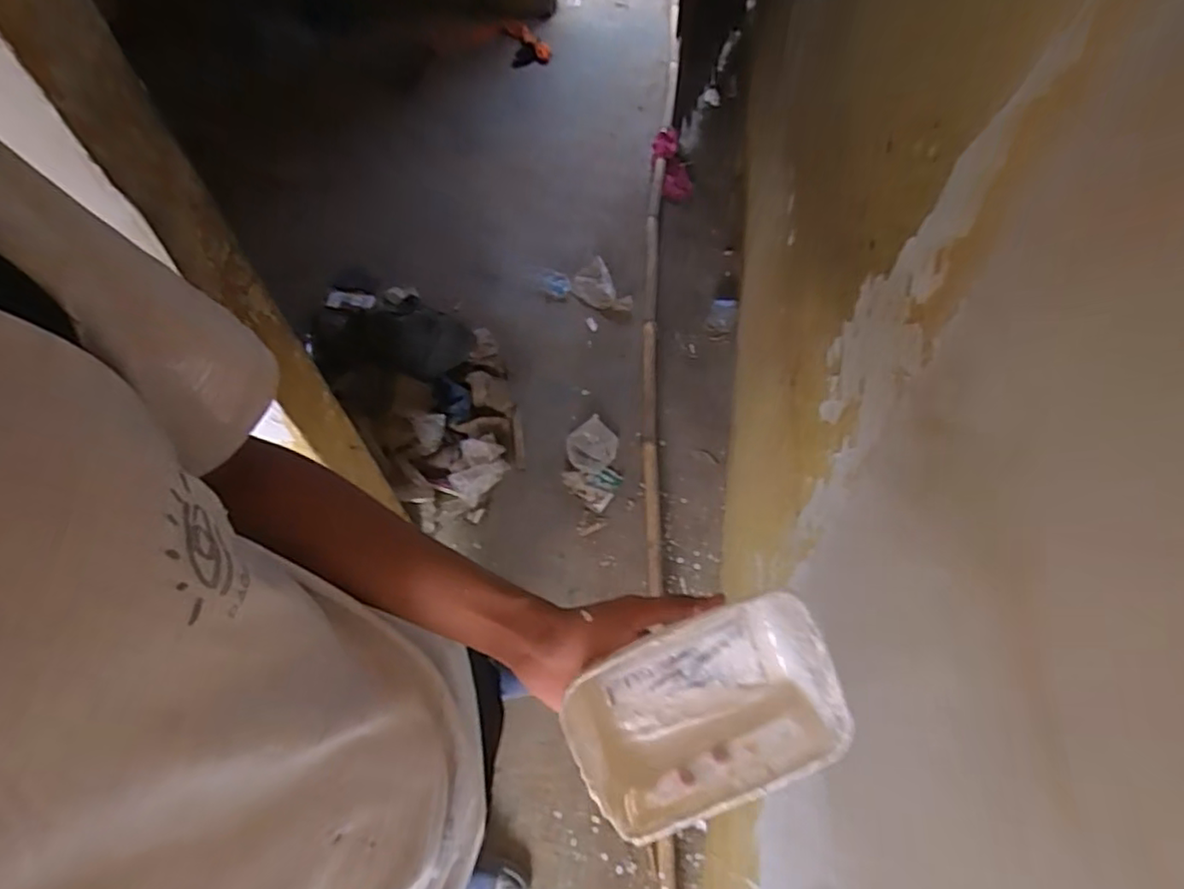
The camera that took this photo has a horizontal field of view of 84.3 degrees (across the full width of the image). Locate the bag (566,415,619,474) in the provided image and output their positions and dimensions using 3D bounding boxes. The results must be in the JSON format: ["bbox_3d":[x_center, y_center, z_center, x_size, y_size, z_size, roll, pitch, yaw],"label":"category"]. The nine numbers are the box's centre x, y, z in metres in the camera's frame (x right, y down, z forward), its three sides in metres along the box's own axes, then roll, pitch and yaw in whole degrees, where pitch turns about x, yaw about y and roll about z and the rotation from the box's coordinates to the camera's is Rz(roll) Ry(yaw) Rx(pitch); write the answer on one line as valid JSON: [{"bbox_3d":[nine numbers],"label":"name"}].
[{"bbox_3d":[0.001,0.000,1.737,0.141,0.043,0.138,-28,65,-16],"label":"bag"}]

